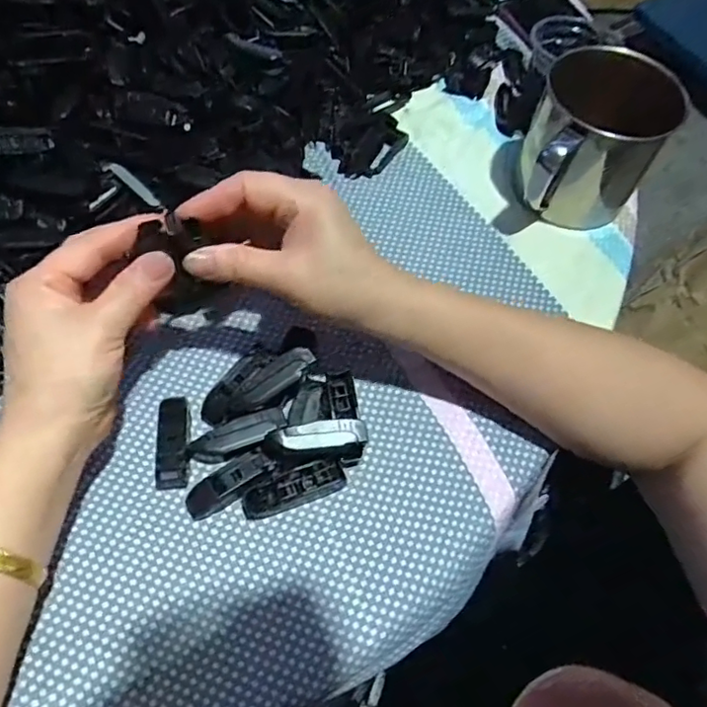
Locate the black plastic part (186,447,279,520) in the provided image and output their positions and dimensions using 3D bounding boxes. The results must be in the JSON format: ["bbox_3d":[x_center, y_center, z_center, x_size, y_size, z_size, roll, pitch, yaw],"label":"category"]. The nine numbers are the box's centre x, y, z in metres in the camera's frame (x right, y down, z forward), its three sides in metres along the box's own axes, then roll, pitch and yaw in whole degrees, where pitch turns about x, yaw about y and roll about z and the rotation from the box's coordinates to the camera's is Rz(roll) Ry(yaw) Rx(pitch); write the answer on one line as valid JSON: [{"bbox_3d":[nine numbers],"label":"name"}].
[{"bbox_3d":[-0.069,0.072,0.330,0.051,0.014,0.019,-26,65,-16],"label":"black plastic part"}]

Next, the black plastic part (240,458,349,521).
[{"bbox_3d":[-0.033,0.076,0.332,0.057,0.012,0.018,-18,64,-12],"label":"black plastic part"}]

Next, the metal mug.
[{"bbox_3d":[0.159,-0.143,0.414,0.095,0.098,0.077,-10,62,-8],"label":"metal mug"}]

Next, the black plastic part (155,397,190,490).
[{"bbox_3d":[-0.102,0.050,0.337,0.016,0.013,0.053,-5,62,-5],"label":"black plastic part"}]

